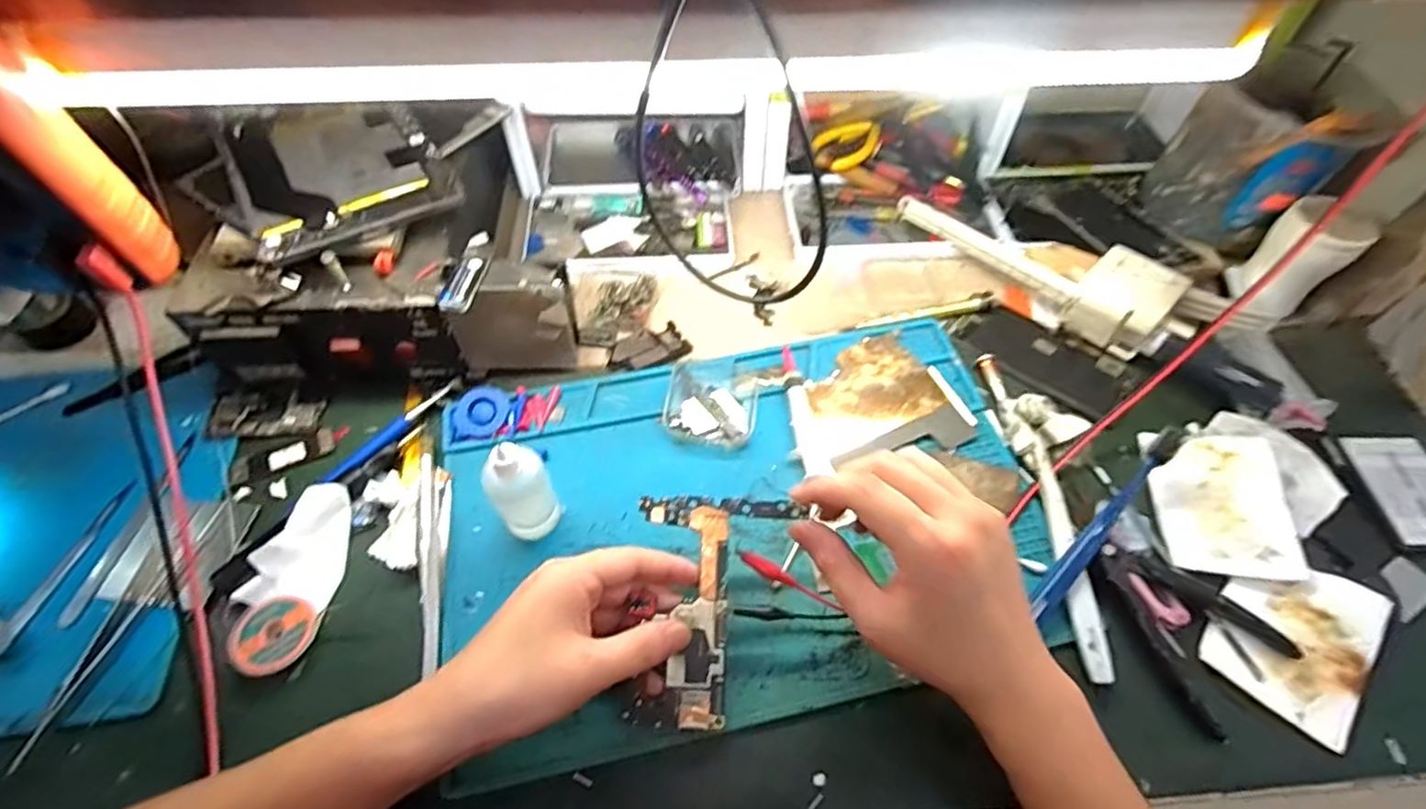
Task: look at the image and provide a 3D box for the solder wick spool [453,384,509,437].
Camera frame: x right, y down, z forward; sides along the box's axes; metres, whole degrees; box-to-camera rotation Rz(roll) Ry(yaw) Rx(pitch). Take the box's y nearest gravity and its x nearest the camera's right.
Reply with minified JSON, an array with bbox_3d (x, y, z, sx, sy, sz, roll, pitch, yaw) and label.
[{"bbox_3d":[-0.162,0.005,0.452,0.036,0.008,0.037,0,56,-1],"label":"solder wick spool"}]

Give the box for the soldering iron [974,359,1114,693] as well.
[{"bbox_3d":[0.215,0.058,0.419,0.021,0.012,0.226,-1,56,-2],"label":"soldering iron"}]

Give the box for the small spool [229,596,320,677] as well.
[{"bbox_3d":[-0.251,0.130,0.368,0.041,0.012,0.043,0,56,-1],"label":"small spool"}]

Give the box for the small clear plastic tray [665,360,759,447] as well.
[{"bbox_3d":[0.001,-0.004,0.466,0.062,0.015,0.071,8,56,4],"label":"small clear plastic tray"}]

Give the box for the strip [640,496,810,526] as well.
[{"bbox_3d":[0.007,0.061,0.380,0.096,0.007,0.015,-1,51,-6],"label":"strip"}]

